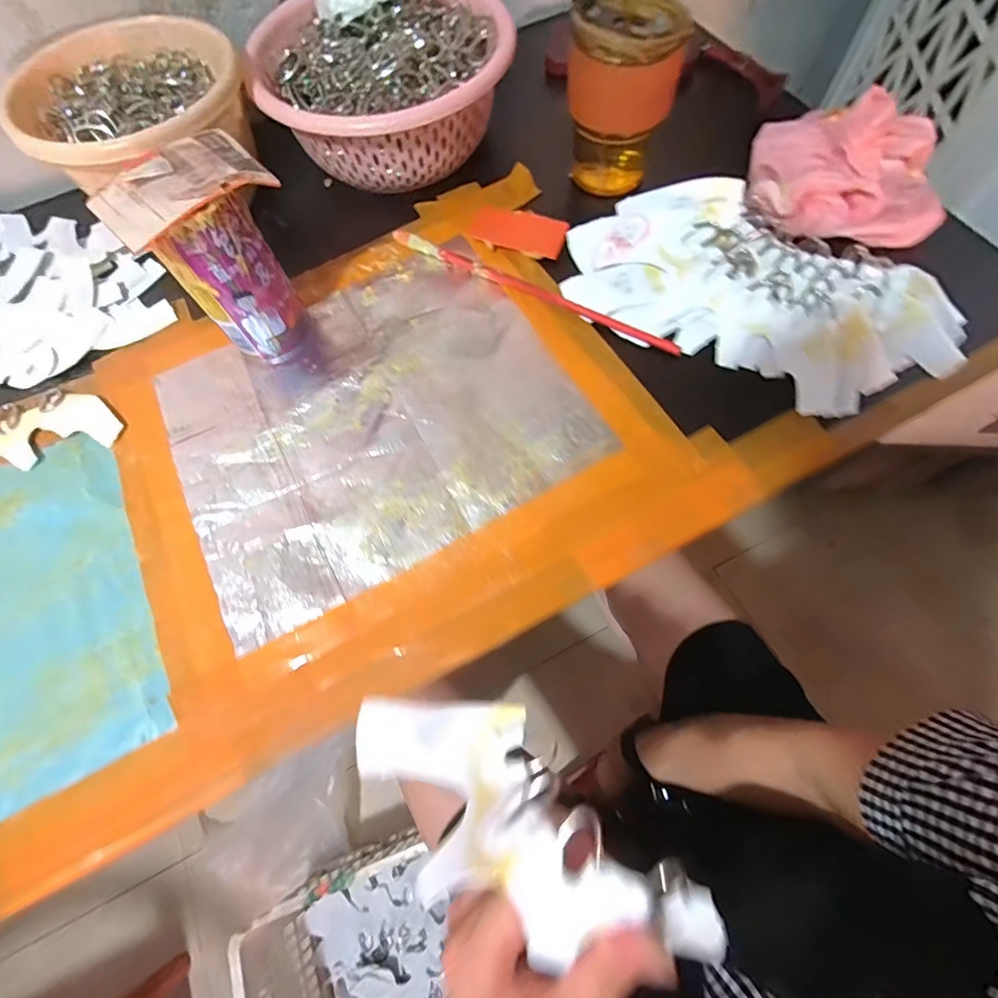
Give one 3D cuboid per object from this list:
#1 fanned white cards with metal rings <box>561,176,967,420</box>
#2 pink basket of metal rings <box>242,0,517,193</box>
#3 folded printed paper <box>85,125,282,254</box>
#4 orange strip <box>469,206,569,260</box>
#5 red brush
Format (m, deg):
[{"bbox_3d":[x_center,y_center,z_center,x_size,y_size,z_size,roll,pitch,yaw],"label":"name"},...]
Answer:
[{"bbox_3d":[0.190,-0.165,0.359,0.279,0.039,0.146,31,74,13],"label":"fanned white cards with metal rings"},{"bbox_3d":[-0.099,-0.373,0.423,0.220,0.095,0.174,-11,69,-1],"label":"pink basket of metal rings"},{"bbox_3d":[-0.192,-0.189,0.283,0.094,0.012,0.065,-43,72,-12],"label":"folded printed paper"},{"bbox_3d":[0.017,-0.236,0.417,0.087,0.004,0.045,20,70,14],"label":"orange strip"},{"bbox_3d":[0.023,-0.172,0.384,0.258,0.010,0.012,27,73,12],"label":"red brush"}]

